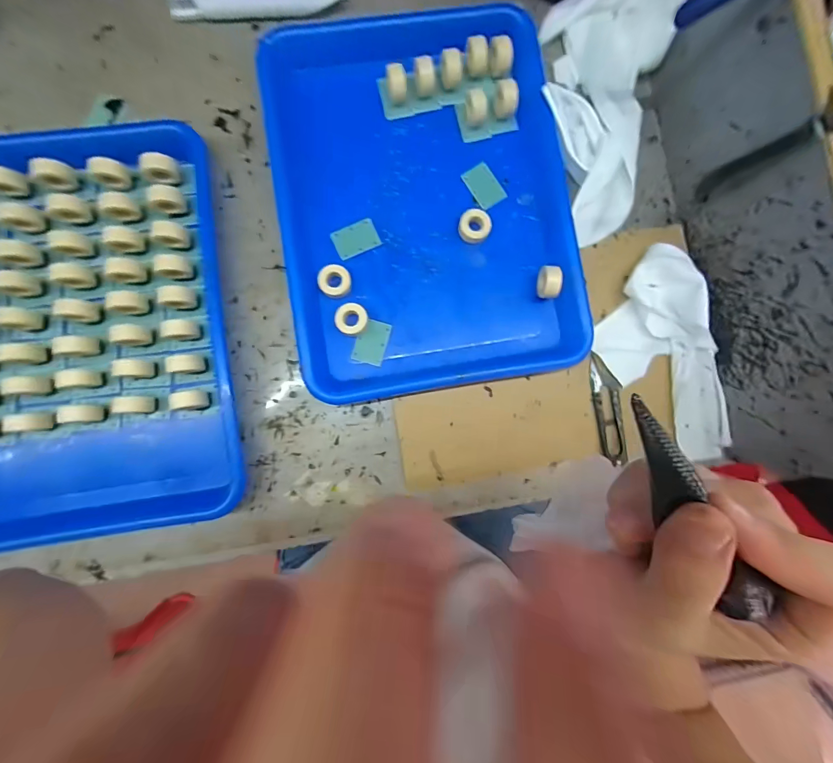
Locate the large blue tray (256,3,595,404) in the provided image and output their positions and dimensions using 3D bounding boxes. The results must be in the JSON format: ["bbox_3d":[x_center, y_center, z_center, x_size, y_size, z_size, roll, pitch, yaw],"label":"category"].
[{"bbox_3d":[0.008,-0.162,0.320,0.249,0.030,0.328,-10,88,-3],"label":"large blue tray"}]

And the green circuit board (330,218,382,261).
[{"bbox_3d":[-0.055,-0.130,0.326,0.040,0.004,0.026,-28,89,-3],"label":"green circuit board"}]

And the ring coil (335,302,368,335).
[{"bbox_3d":[-0.057,-0.055,0.315,0.027,0.014,0.026,0,88,-3],"label":"ring coil"}]

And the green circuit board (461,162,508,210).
[{"bbox_3d":[0.064,-0.185,0.337,0.027,0.004,0.041,-32,90,-3],"label":"green circuit board"}]

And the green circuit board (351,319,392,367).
[{"bbox_3d":[-0.040,-0.035,0.321,0.027,0.005,0.039,16,87,-2],"label":"green circuit board"}]

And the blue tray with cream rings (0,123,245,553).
[{"bbox_3d":[-0.289,-0.033,0.299,0.261,0.036,0.325,-8,88,-3],"label":"blue tray with cream rings"}]

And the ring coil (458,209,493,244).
[{"bbox_3d":[0.054,-0.144,0.329,0.029,0.014,0.029,0,88,-3],"label":"ring coil"}]

